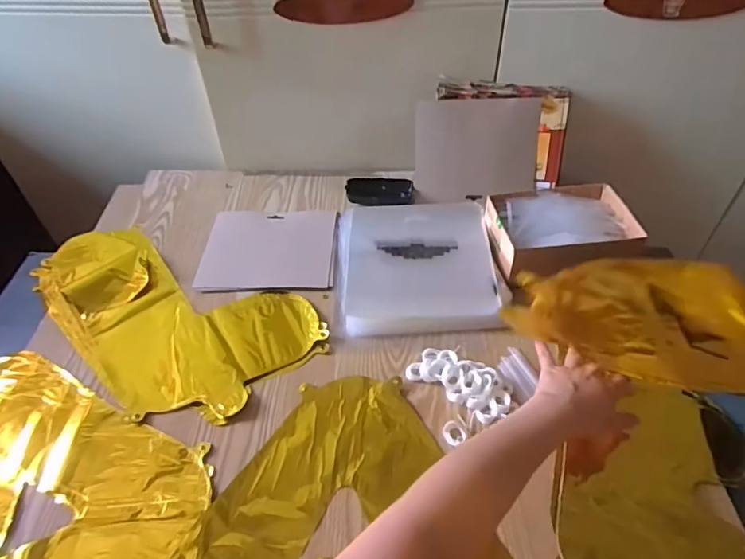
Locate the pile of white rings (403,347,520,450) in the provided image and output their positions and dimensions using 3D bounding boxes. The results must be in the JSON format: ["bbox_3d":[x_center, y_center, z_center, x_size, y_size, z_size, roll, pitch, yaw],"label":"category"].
[{"bbox_3d":[0.100,0.122,0.583,0.096,0.021,0.116,-23,49,-18],"label":"pile of white rings"}]

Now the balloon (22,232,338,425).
[{"bbox_3d":[-0.289,0.040,0.683,0.422,0.022,0.229,28,53,26],"label":"balloon"}]

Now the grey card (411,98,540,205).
[{"bbox_3d":[0.166,-0.204,0.804,0.190,0.154,0.008,-1,23,1],"label":"grey card"}]

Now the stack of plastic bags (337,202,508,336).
[{"bbox_3d":[0.060,-0.023,0.709,0.217,0.039,0.224,-4,46,-1],"label":"stack of plastic bags"}]

